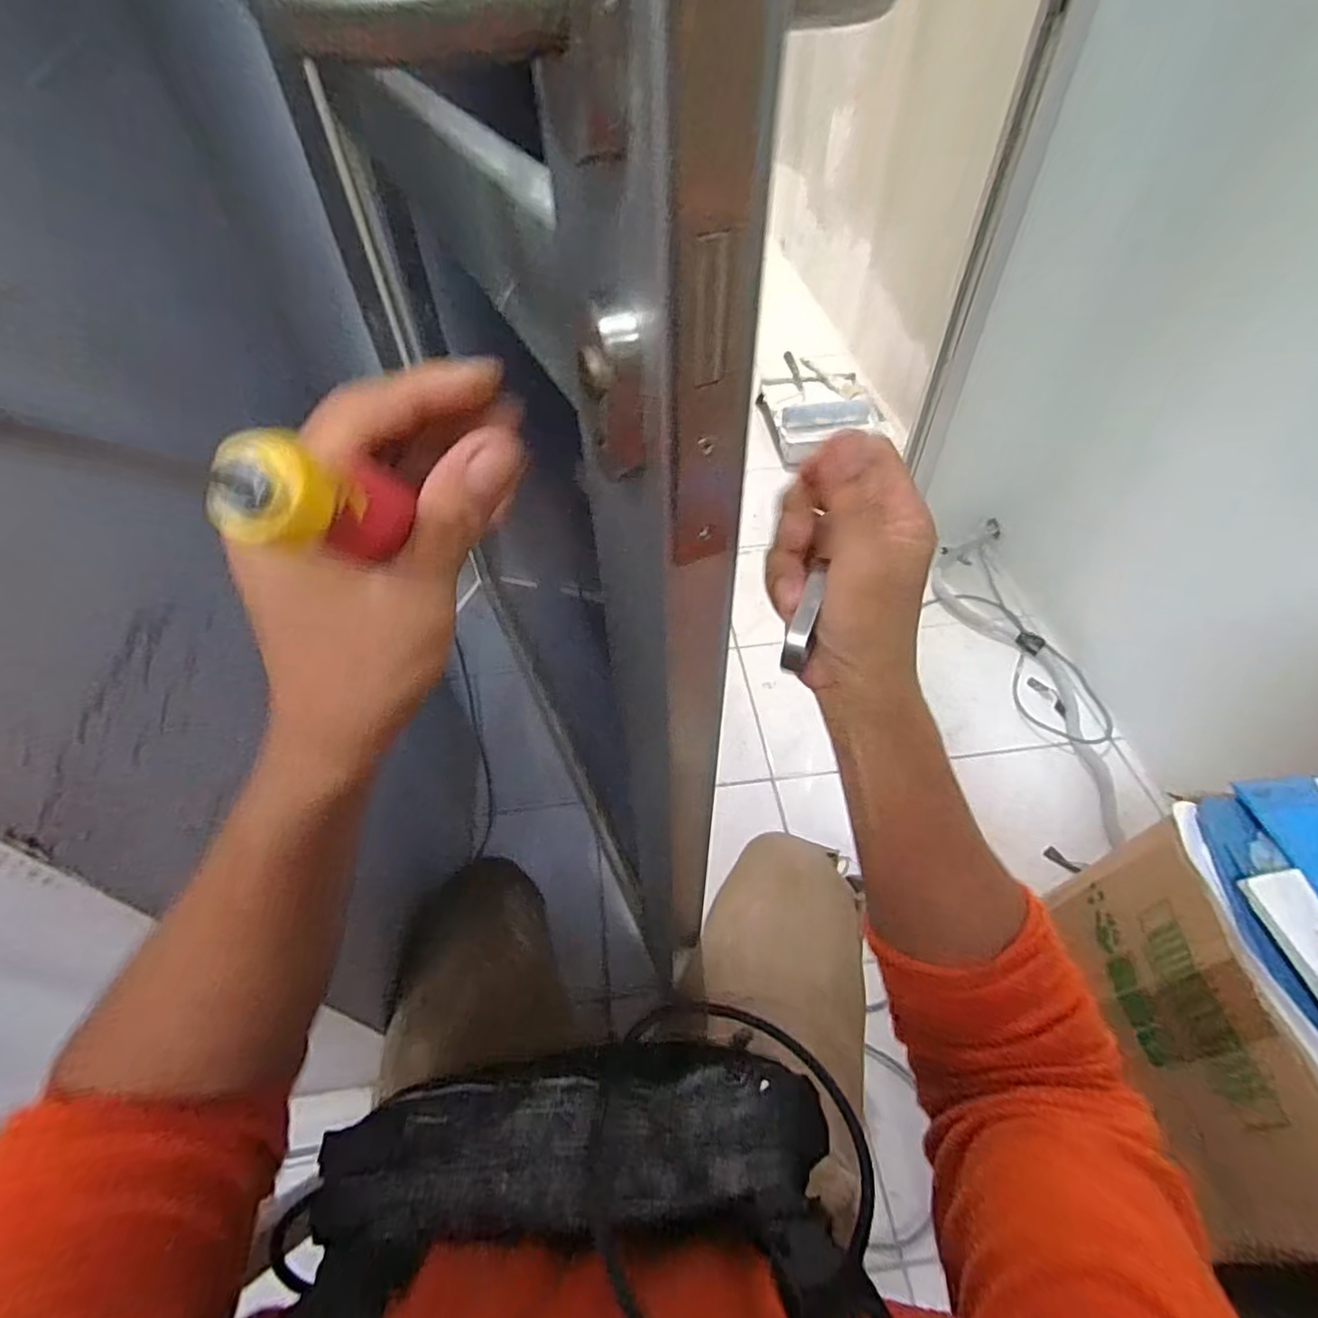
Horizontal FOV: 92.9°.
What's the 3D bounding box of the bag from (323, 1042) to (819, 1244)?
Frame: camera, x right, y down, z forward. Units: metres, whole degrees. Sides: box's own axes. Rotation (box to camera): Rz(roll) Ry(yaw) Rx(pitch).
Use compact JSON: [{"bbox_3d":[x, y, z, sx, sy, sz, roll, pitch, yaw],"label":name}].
[{"bbox_3d":[-0.042,0.242,0.304,0.189,0.070,0.082,3,21,-11],"label":"bag"}]

